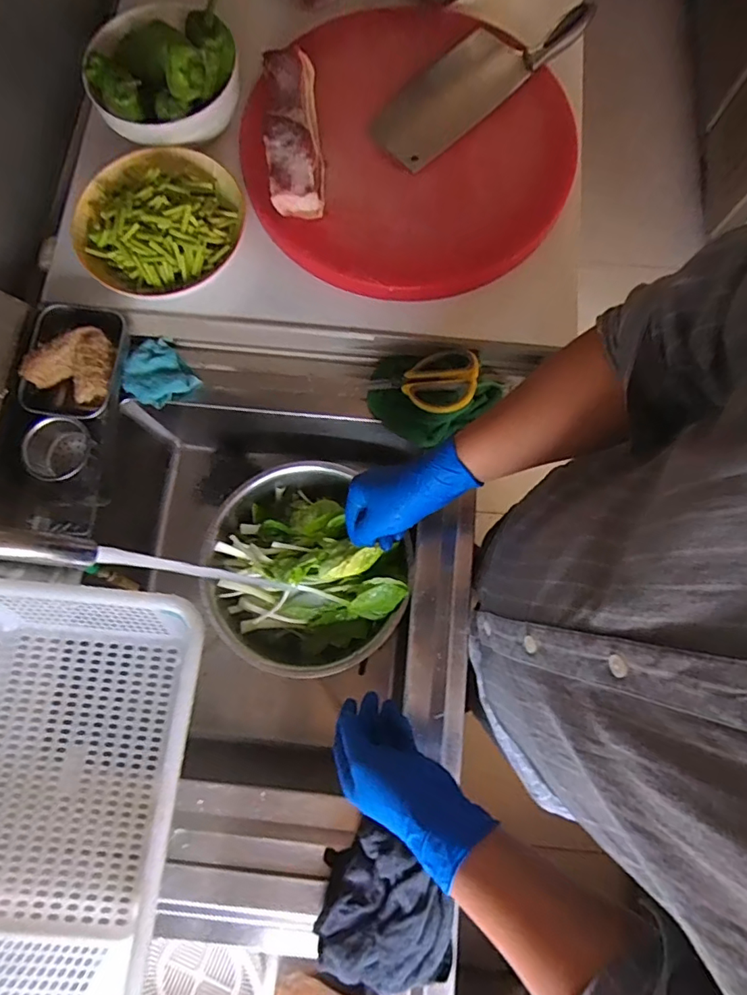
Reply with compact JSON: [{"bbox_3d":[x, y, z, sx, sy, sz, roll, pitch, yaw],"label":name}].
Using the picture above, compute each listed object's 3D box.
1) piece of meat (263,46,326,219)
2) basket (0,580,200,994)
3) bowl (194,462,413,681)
[{"bbox_3d":[-0.094,-0.427,0.613,0.063,0.050,0.212,-6,77,-1],"label":"piece of meat"},{"bbox_3d":[-0.330,0.281,0.533,0.289,0.131,0.374,5,77,2],"label":"basket"},{"bbox_3d":[-0.101,0.103,0.742,0.258,0.099,0.280,-39,79,-8],"label":"bowl"}]

